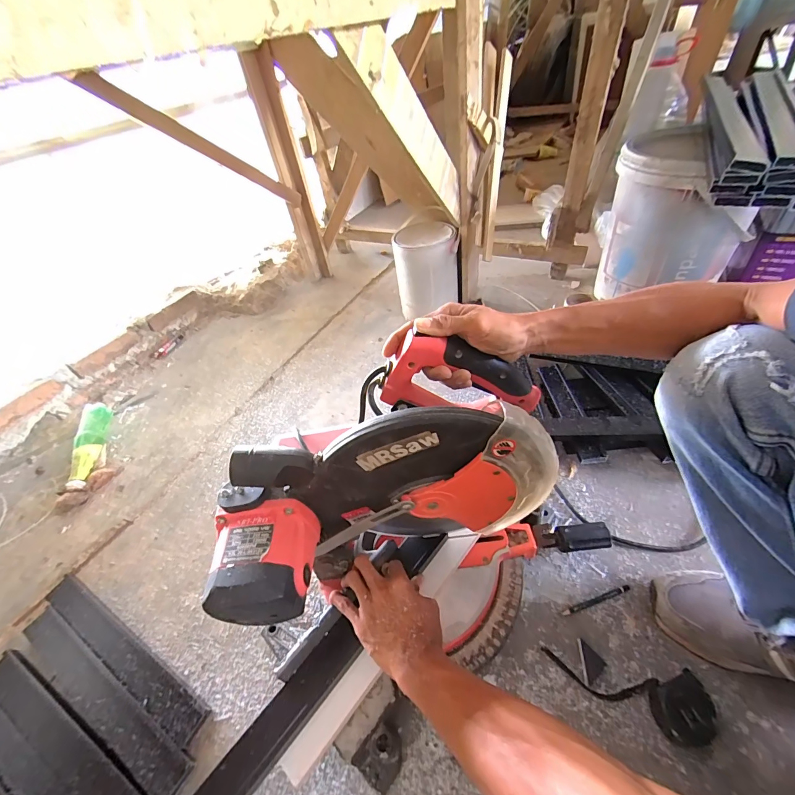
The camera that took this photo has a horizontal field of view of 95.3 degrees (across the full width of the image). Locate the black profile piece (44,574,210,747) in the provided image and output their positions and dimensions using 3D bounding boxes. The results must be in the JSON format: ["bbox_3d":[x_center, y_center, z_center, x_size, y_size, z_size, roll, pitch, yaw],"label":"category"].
[{"bbox_3d":[-0.441,0.394,0.572,0.389,0.014,0.047,19,51,23],"label":"black profile piece"}]

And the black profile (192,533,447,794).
[{"bbox_3d":[-0.095,0.331,0.433,0.051,0.029,0.436,30,56,31],"label":"black profile"}]

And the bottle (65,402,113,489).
[{"bbox_3d":[-0.724,0.110,0.860,0.054,0.075,0.229,-14,46,-7],"label":"bottle"}]

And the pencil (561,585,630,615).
[{"bbox_3d":[0.298,0.303,0.542,0.110,0.004,0.009,-15,46,-8],"label":"pencil"}]

